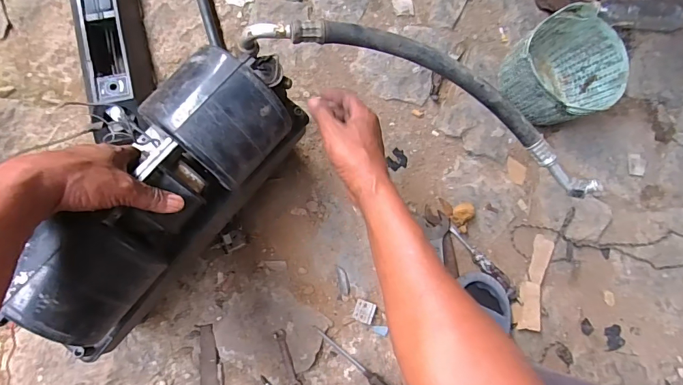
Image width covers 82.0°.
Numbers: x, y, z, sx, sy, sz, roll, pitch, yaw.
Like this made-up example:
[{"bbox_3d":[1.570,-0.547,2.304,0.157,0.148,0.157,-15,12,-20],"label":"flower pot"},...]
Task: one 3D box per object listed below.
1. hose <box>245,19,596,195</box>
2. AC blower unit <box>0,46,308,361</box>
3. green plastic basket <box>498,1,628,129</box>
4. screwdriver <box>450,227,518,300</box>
[{"bbox_3d":[0.115,-0.112,0.458,0.447,0.071,0.070,21,82,-3],"label":"hose"},{"bbox_3d":[-0.186,0.010,0.445,0.124,0.172,0.318,35,79,-1],"label":"AC blower unit"},{"bbox_3d":[0.382,-0.209,0.705,0.180,0.125,0.169,-20,86,-8],"label":"green plastic basket"},{"bbox_3d":[0.258,0.126,0.711,0.025,0.026,0.168,-40,89,-9],"label":"screwdriver"}]

